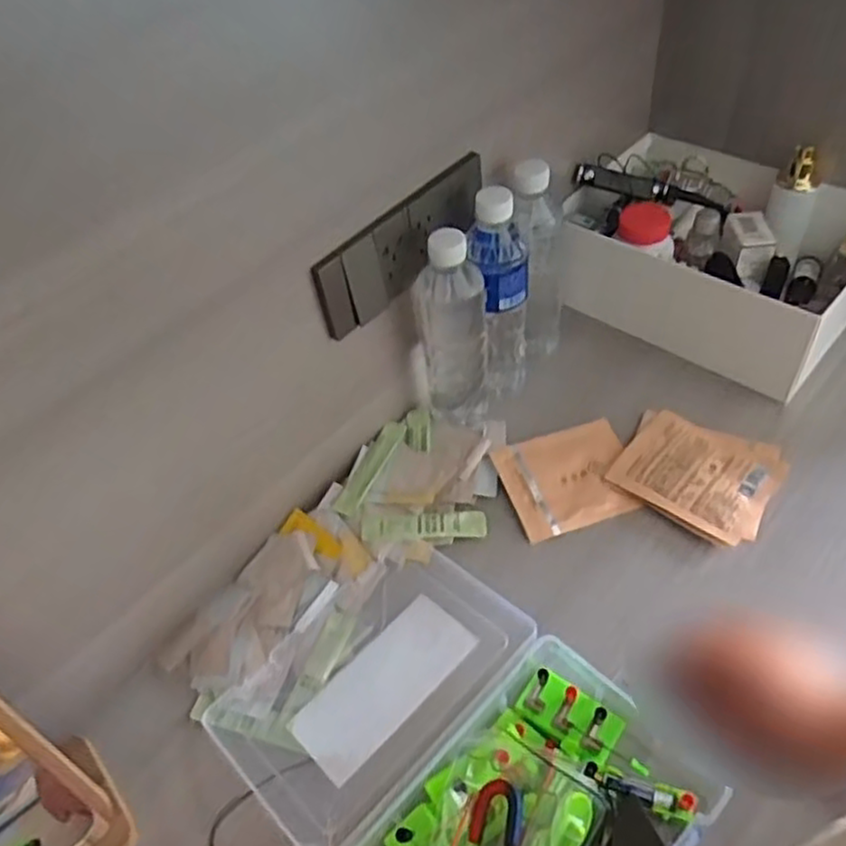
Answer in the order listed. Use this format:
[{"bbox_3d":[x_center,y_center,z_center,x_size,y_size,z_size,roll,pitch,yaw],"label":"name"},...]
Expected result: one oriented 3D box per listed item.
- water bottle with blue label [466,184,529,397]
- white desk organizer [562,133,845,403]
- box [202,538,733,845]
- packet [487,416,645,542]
[{"bbox_3d":[0.077,-0.115,0.694,0.058,0.231,0.058,-9,49,0],"label":"water bottle with blue label"},{"bbox_3d":[0.313,-0.185,0.784,0.293,0.131,0.208,30,60,29],"label":"white desk organizer"},{"bbox_3d":[0.016,0.233,0.519,0.315,0.059,0.232,33,61,30],"label":"box"},{"bbox_3d":[0.140,0.049,0.693,0.121,0.012,0.107,-16,50,-6],"label":"packet"}]

